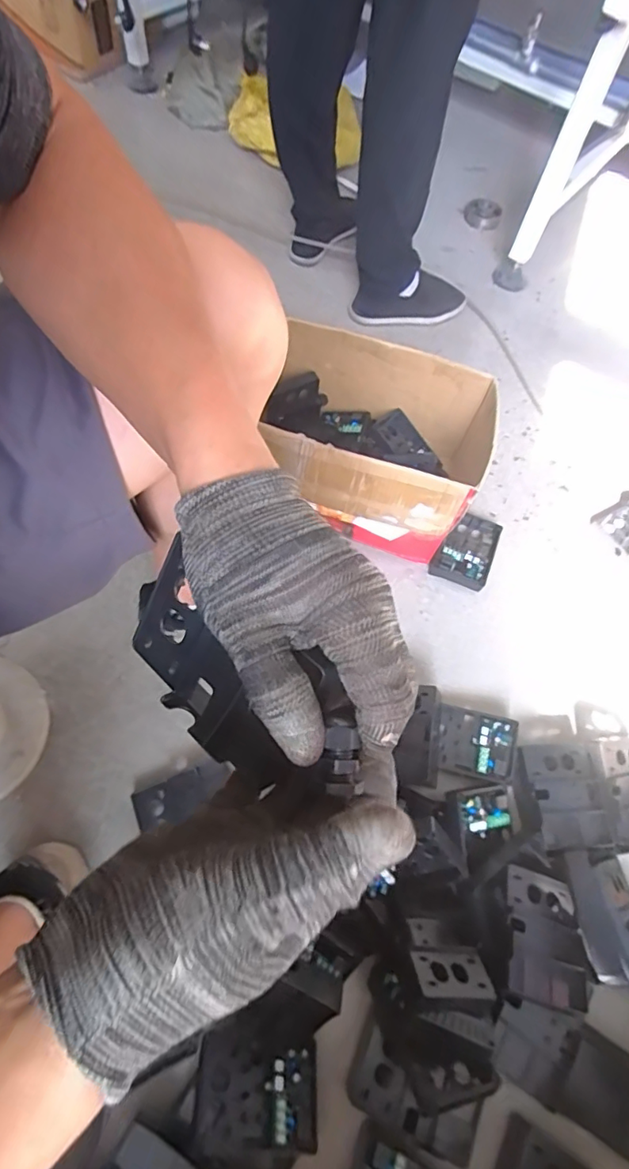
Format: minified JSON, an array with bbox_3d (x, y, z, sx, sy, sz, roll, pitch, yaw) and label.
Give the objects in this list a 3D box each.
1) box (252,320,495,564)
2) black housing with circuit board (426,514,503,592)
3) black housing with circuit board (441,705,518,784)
[{"bbox_3d":[0.096,-0.220,0.847,0.340,0.205,0.238,20,64,5],"label":"box"},{"bbox_3d":[0.250,-0.053,0.866,0.088,0.035,0.134,26,65,10],"label":"black housing with circuit board"},{"bbox_3d":[0.220,0.218,0.716,0.103,0.039,0.089,15,64,4],"label":"black housing with circuit board"}]

